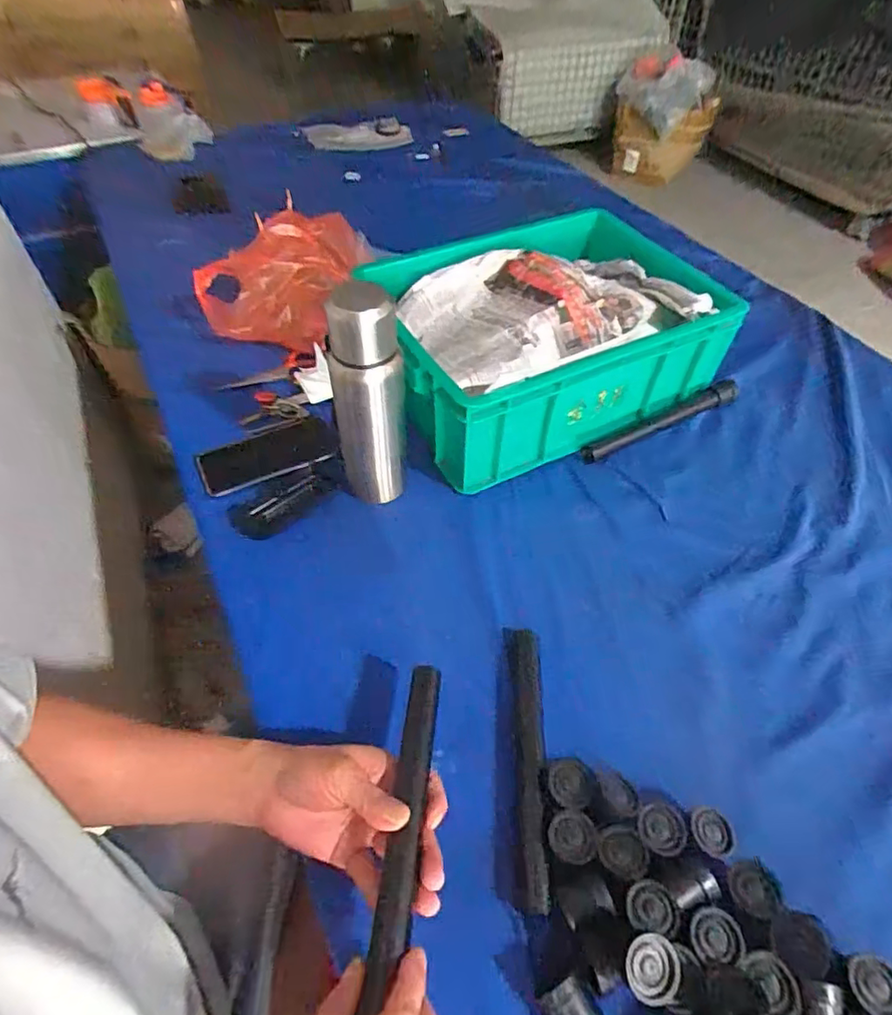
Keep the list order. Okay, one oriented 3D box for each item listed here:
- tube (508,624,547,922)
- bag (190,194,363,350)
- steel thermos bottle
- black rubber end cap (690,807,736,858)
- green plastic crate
[{"bbox_3d":[0.070,0.204,0.468,0.026,0.016,0.216,1,51,0],"label":"tube"},{"bbox_3d":[-0.239,-0.341,0.832,0.193,0.127,0.190,14,52,11],"label":"bag"},{"bbox_3d":[-0.080,-0.118,0.585,0.071,0.243,0.082,-6,51,-6],"label":"steel thermos bottle"},{"bbox_3d":[0.200,0.252,0.431,0.029,0.031,0.032,0,51,-1],"label":"black rubber end cap"},{"bbox_3d":[0.115,-0.229,0.733,0.393,0.141,0.297,-21,54,-17],"label":"green plastic crate"}]

